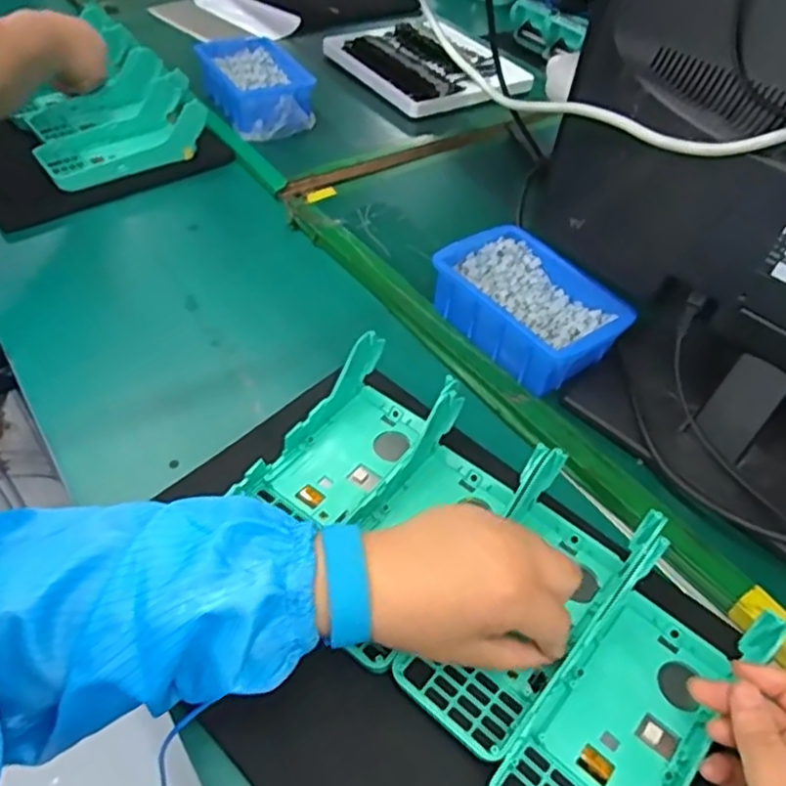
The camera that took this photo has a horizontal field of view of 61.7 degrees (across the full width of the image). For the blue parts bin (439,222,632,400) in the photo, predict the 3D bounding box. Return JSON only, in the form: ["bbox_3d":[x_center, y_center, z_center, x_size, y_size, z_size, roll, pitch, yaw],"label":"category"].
[{"bbox_3d":[0.113,-0.073,0.552,0.107,0.053,0.152,-28,57,-29],"label":"blue parts bin"}]

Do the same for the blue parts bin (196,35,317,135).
[{"bbox_3d":[-0.164,-0.369,0.796,0.116,0.054,0.166,-13,51,-20],"label":"blue parts bin"}]

